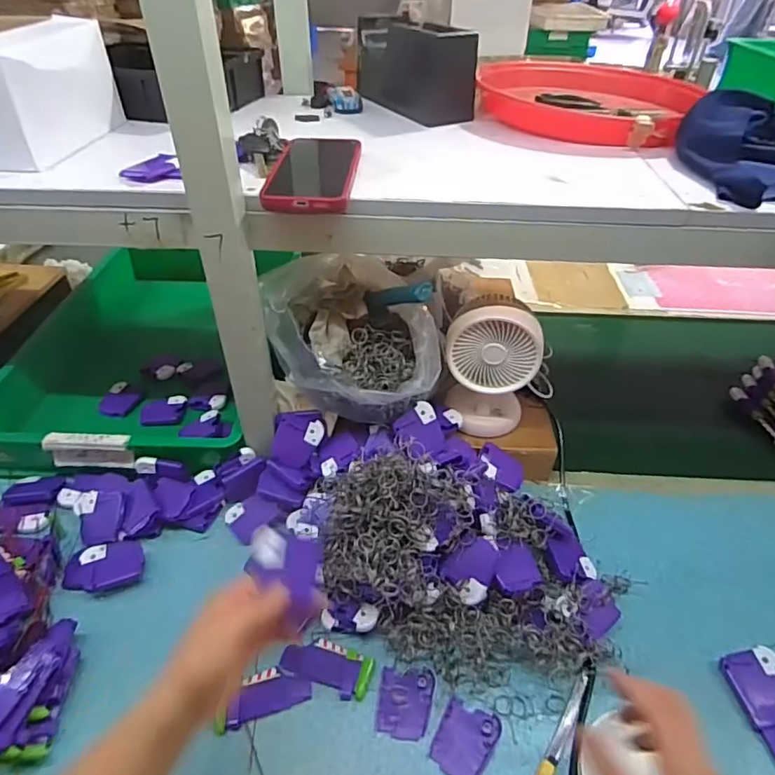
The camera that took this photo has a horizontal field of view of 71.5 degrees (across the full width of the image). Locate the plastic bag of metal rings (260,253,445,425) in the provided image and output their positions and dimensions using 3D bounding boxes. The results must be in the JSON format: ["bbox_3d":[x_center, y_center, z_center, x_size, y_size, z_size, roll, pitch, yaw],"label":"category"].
[{"bbox_3d":[-0.039,-0.055,0.640,0.195,0.153,0.153,-3,40,-4],"label":"plastic bag of metal rings"}]

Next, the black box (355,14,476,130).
[{"bbox_3d":[0.031,-0.426,0.720,0.061,0.099,0.202,-23,46,-26],"label":"black box"}]

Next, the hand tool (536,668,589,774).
[{"bbox_3d":[0.160,0.315,0.493,0.013,0.012,0.121,25,46,26],"label":"hand tool"}]

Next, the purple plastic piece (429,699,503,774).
[{"bbox_3d":[0.071,0.322,0.492,0.050,0.006,0.061,20,44,22],"label":"purple plastic piece"}]

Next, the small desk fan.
[{"bbox_3d":[0.131,-0.033,0.671,0.105,0.169,0.096,10,41,11],"label":"small desk fan"}]

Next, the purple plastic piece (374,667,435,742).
[{"bbox_3d":[0.017,0.300,0.513,0.050,0.006,0.059,5,48,8],"label":"purple plastic piece"}]

